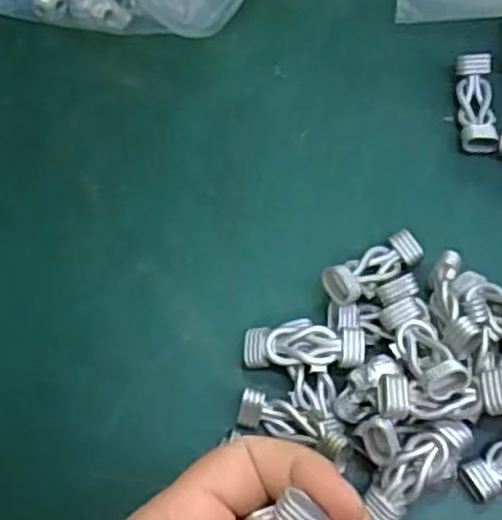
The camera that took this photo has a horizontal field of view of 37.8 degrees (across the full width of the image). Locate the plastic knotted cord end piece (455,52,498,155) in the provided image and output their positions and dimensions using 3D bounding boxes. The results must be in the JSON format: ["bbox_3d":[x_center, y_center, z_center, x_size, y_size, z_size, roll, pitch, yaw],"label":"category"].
[{"bbox_3d":[0.098,-0.068,0.320,0.015,0.010,0.045,-1,69,3],"label":"plastic knotted cord end piece"}]

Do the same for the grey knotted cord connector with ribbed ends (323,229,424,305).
[{"bbox_3d":[0.048,0.003,0.291,0.044,0.009,0.016,-28,69,-26],"label":"grey knotted cord connector with ribbed ends"}]

